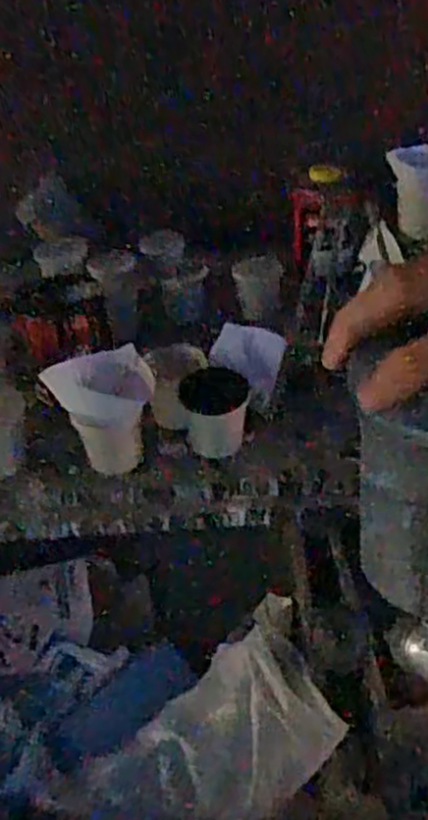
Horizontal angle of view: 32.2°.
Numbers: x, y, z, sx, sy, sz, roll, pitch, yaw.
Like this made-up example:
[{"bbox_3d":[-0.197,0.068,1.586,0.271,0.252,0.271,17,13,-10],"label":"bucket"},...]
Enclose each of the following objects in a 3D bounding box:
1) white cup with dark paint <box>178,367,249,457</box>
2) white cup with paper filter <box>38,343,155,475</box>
[{"bbox_3d":[0.002,0.000,0.824,0.074,0.071,0.069,-2,37,2],"label":"white cup with dark paint"},{"bbox_3d":[-0.116,0.003,0.805,0.110,0.111,0.074,-22,40,-23],"label":"white cup with paper filter"}]

